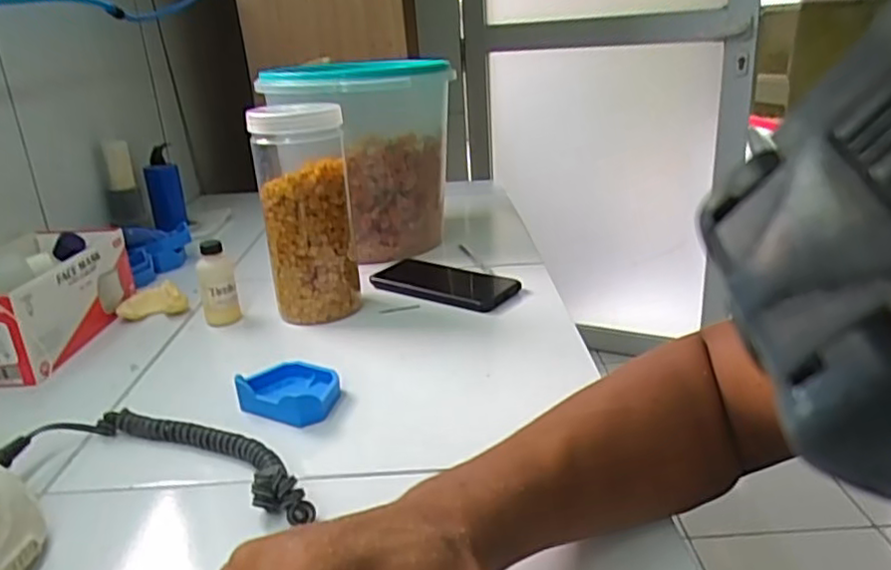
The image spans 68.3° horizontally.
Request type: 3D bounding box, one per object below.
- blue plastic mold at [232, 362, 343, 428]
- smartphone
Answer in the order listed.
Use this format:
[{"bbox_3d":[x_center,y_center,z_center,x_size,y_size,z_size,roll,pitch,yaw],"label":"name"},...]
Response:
[{"bbox_3d":[-0.122,0.084,0.526,0.082,0.022,0.062,6,23,24],"label":"blue plastic mold"},{"bbox_3d":[-0.002,-0.003,0.750,0.168,0.016,0.092,14,27,37],"label":"smartphone"}]

